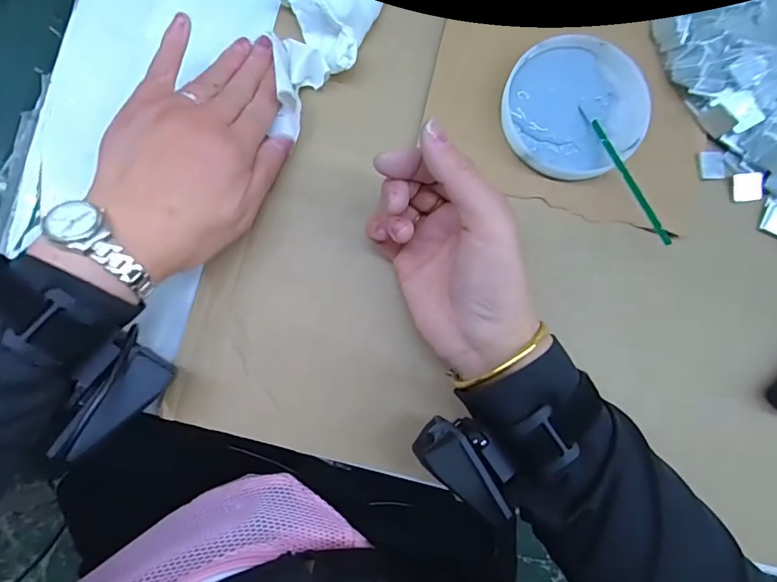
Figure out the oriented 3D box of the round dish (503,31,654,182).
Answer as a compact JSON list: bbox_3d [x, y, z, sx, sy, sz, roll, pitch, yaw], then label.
[{"bbox_3d":[0.132,-0.133,0.341,0.098,0.016,0.103,0,82,-3],"label":"round dish"}]

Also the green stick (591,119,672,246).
[{"bbox_3d":[0.164,-0.076,0.323,0.005,0.007,0.103,-18,70,-4],"label":"green stick"}]

